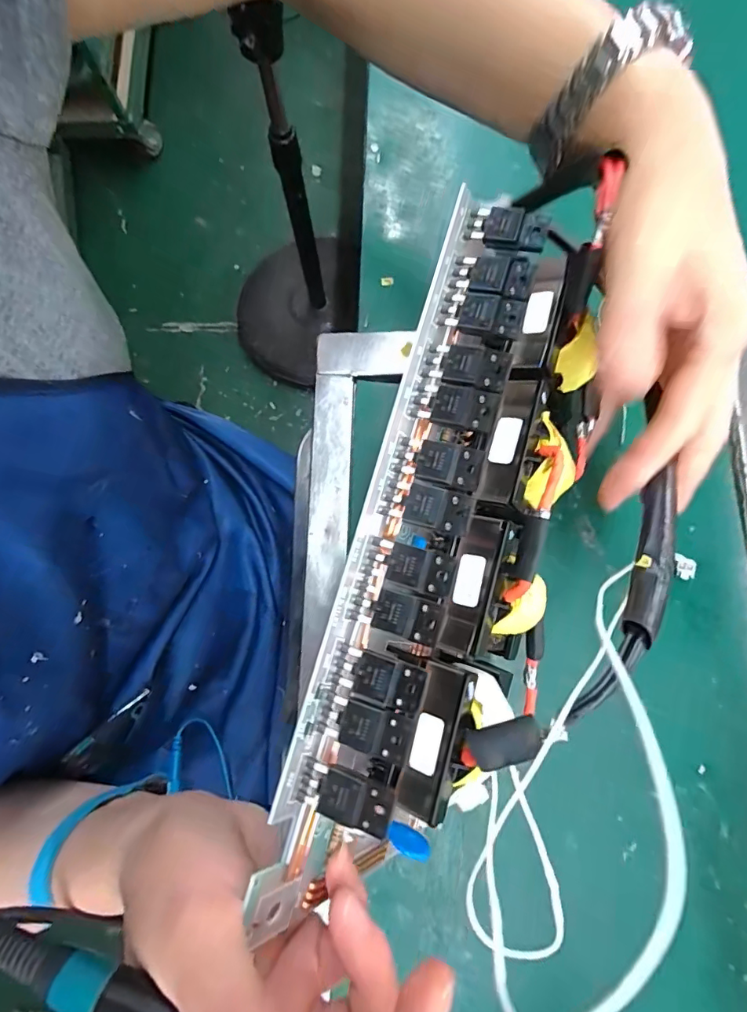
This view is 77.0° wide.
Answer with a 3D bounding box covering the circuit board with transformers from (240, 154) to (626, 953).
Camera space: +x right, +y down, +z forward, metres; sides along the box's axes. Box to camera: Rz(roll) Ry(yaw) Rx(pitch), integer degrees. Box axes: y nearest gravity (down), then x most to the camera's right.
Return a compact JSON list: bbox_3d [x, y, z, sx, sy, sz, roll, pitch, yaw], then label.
[{"bbox_3d":[0.037,0.013,0.185,0.085,0.069,0.282,18,81,4],"label":"circuit board with transformers"}]

